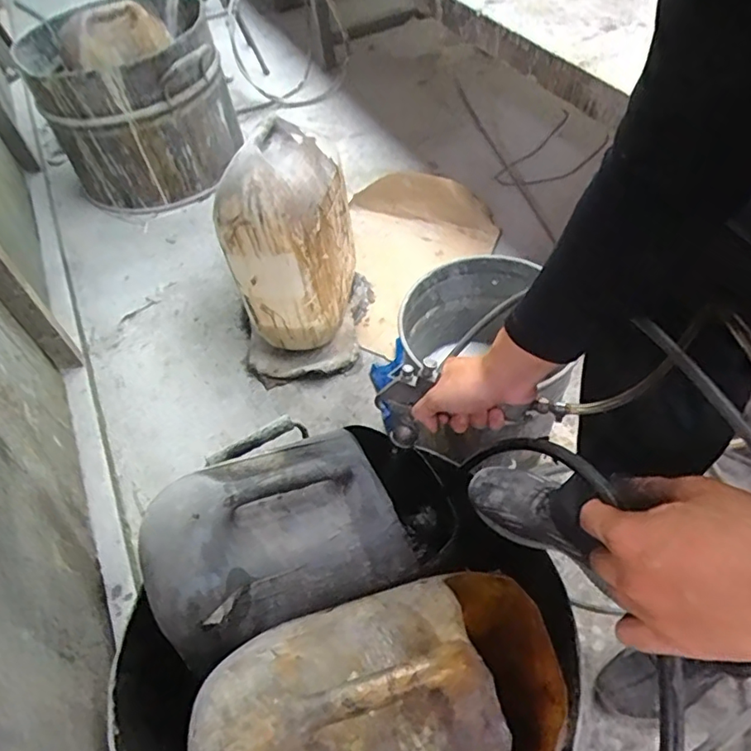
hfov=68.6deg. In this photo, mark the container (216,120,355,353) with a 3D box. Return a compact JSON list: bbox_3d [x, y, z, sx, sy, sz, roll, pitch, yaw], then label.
[{"bbox_3d":[-0.175,-0.295,1.189,0.170,0.412,0.279,8,54,13],"label":"container"}]

